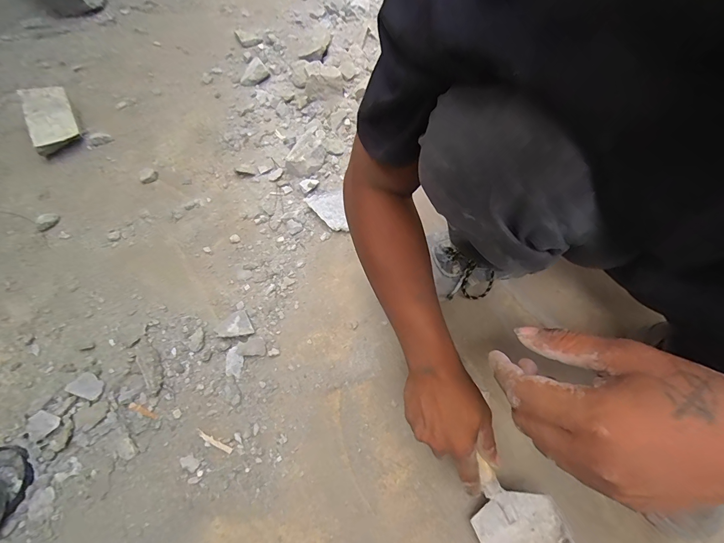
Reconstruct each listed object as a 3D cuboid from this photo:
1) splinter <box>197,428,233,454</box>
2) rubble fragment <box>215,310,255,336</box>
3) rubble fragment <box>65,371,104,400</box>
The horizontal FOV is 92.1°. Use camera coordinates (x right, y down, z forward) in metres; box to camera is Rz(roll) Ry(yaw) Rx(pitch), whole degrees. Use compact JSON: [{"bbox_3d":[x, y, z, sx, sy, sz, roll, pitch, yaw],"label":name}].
[{"bbox_3d":[-0.195,0.222,0.456,0.055,0.004,0.008,24,64,11],"label":"splinter"},{"bbox_3d":[-0.190,0.082,0.517,0.049,0.018,0.046,0,62,-1],"label":"rubble fragment"},{"bbox_3d":[-0.377,0.156,0.479,0.043,0.010,0.031,16,63,7],"label":"rubble fragment"}]

